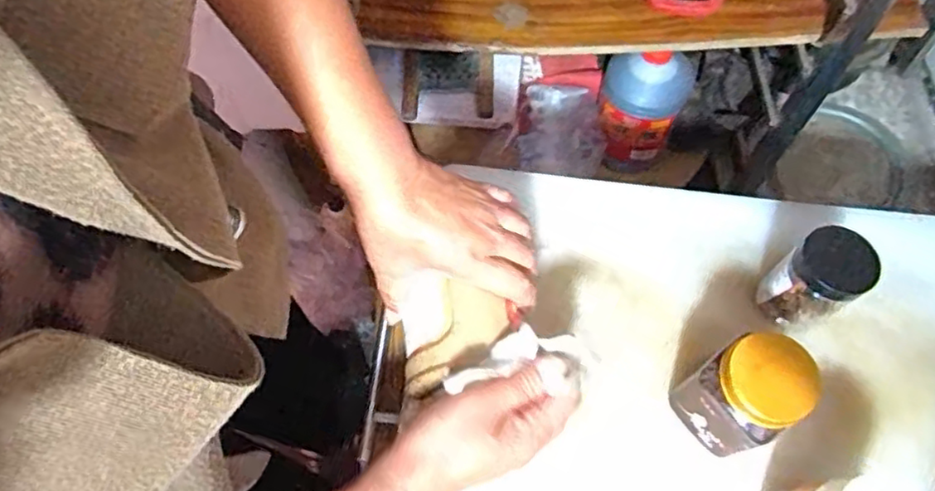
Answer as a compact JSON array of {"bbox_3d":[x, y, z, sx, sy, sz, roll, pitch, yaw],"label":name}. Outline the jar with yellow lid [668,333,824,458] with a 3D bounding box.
[{"bbox_3d":[0.202,0.114,0.492,0.070,0.122,0.067,-31,67,-11],"label":"jar with yellow lid"}]

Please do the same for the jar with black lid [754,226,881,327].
[{"bbox_3d":[0.282,0.031,0.537,0.054,0.100,0.056,-1,65,3],"label":"jar with black lid"}]

